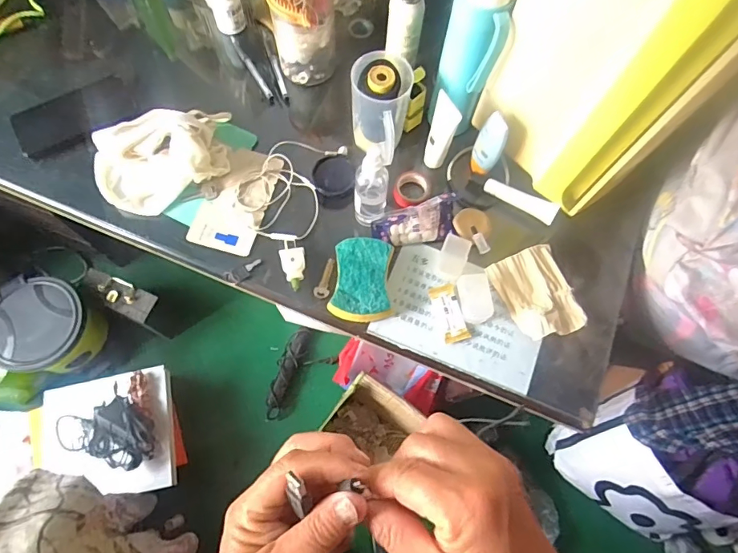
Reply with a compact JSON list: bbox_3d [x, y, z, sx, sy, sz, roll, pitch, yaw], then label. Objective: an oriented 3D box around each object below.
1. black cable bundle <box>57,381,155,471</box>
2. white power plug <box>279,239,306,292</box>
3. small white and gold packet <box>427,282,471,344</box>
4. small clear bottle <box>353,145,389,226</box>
[{"bbox_3d":[-0.596,0.339,1.052,0.224,0.088,0.159,21,71,5],"label":"black cable bundle"},{"bbox_3d":[-0.097,-0.017,0.597,0.031,0.015,0.070,-13,71,-7],"label":"white power plug"},{"bbox_3d":[0.102,0.047,0.588,0.033,0.009,0.073,-17,72,-8],"label":"small white and gold packet"},{"bbox_3d":[0.003,-0.105,0.566,0.041,0.137,0.032,5,70,-1],"label":"small clear bottle"}]

